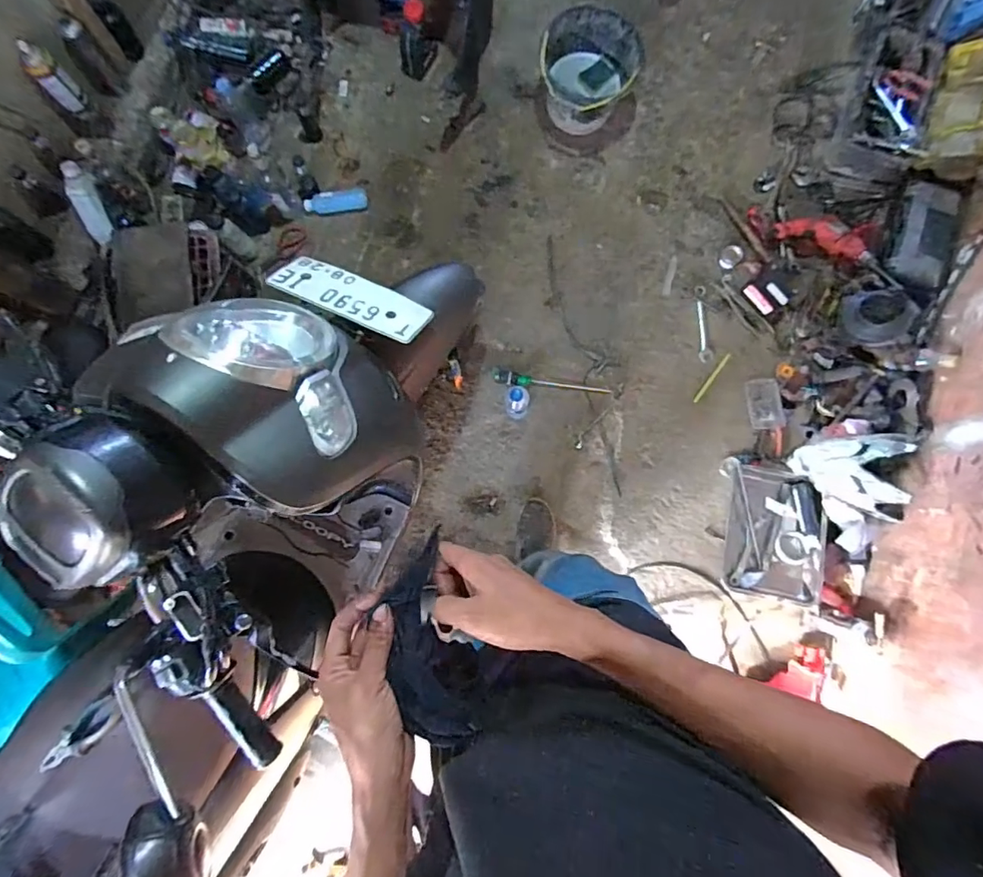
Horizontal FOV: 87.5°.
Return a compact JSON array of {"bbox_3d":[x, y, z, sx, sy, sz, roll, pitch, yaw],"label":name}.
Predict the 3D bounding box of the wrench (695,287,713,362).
[{"bbox_3d":[0.631,-0.340,1.529,0.043,0.020,0.230,0,85,-2],"label":"wrench"}]

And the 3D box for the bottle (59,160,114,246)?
[{"bbox_3d":[-1.062,-0.612,1.352,0.058,0.051,0.200,-1,128,-2],"label":"bottle"}]

